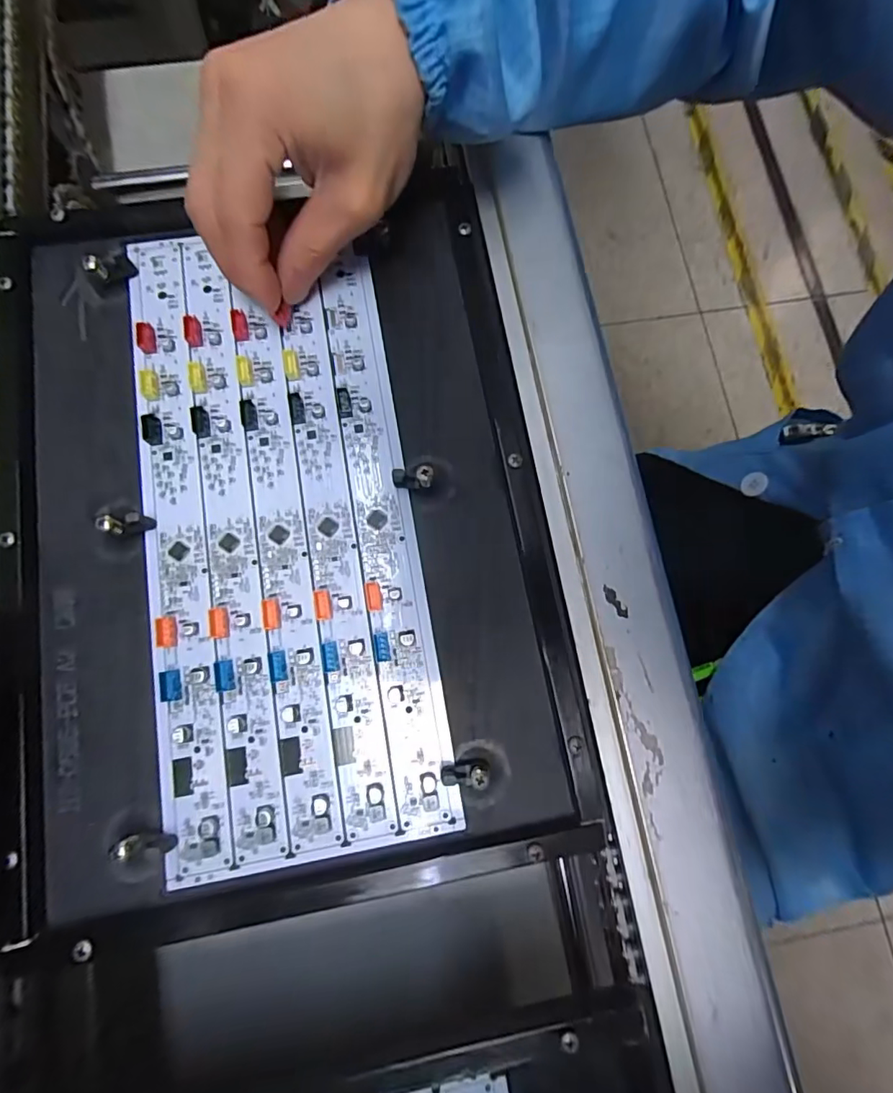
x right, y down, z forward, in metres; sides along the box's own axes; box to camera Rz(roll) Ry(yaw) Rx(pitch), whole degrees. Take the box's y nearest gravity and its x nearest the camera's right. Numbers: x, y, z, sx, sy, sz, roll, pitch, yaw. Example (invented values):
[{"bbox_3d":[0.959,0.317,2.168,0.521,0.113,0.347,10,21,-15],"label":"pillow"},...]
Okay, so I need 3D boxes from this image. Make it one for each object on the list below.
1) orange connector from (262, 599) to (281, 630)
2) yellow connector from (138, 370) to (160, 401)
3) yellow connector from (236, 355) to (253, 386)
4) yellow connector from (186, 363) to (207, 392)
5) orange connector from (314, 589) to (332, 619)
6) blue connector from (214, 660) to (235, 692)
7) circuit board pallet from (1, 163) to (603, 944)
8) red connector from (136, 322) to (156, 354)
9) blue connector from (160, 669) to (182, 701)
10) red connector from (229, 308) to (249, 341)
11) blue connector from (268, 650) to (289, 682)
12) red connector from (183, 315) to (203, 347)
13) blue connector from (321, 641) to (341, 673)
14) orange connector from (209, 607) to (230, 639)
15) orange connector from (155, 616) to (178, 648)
[{"bbox_3d":[-0.077,0.030,0.223,0.007,0.004,0.013,-9,79,-5],"label":"orange connector"},{"bbox_3d":[-0.141,-0.077,0.242,0.007,0.005,0.015,-8,79,-5],"label":"yellow connector"},{"bbox_3d":[-0.097,-0.085,0.246,0.007,0.005,0.015,-7,79,-2],"label":"yellow connector"},{"bbox_3d":[-0.119,-0.081,0.243,0.007,0.006,0.014,-9,79,-5],"label":"yellow connector"},{"bbox_3d":[-0.055,0.025,0.225,0.006,0.005,0.014,-11,79,-5],"label":"orange connector"},{"bbox_3d":[-0.095,0.055,0.217,0.008,0.004,0.013,-9,79,-5],"label":"blue connector"},{"bbox_3d":[-0.077,-0.019,0.235,0.235,0.016,0.309,-9,79,-3],"label":"circuit board pallet"},{"bbox_3d":[-0.146,-0.101,0.247,0.006,0.007,0.015,-14,79,-4],"label":"red connector"},{"bbox_3d":[-0.116,0.058,0.215,0.006,0.006,0.013,-10,79,-5],"label":"blue connector"},{"bbox_3d":[-0.102,-0.109,0.250,0.007,0.005,0.015,-10,93,-3],"label":"red connector"},{"bbox_3d":[-0.073,0.051,0.219,0.007,0.004,0.013,-10,79,-5],"label":"blue connector"},{"bbox_3d":[-0.124,-0.105,0.249,0.007,0.006,0.014,-11,79,-3],"label":"red connector"},{"bbox_3d":[-0.051,0.048,0.221,0.007,0.004,0.013,-10,79,-5],"label":"blue connector"},{"bbox_3d":[-0.098,0.033,0.221,0.006,0.006,0.013,-7,79,-5],"label":"orange connector"},{"bbox_3d":[-0.120,0.037,0.219,0.007,0.007,0.013,-6,79,-4],"label":"orange connector"}]

